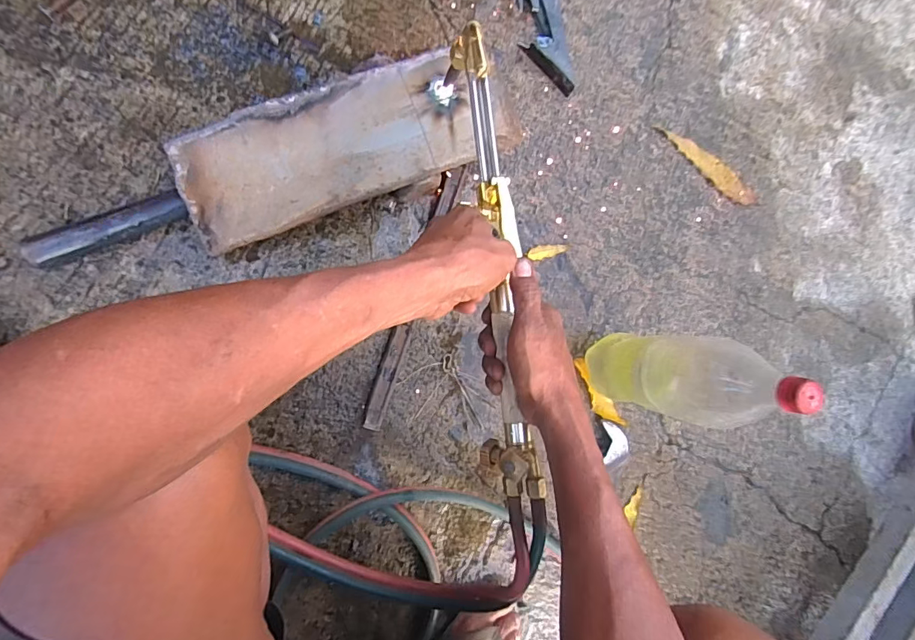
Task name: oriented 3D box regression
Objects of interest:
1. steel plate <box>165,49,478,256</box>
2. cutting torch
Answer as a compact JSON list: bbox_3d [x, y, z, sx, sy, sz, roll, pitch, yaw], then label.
[{"bbox_3d":[-0.141,-0.196,0.525,0.327,0.007,0.132,-23,97,-10],"label":"steel plate"},{"bbox_3d":[0.034,-0.057,0.428,0.045,0.050,0.443,-5,85,-8],"label":"cutting torch"}]

